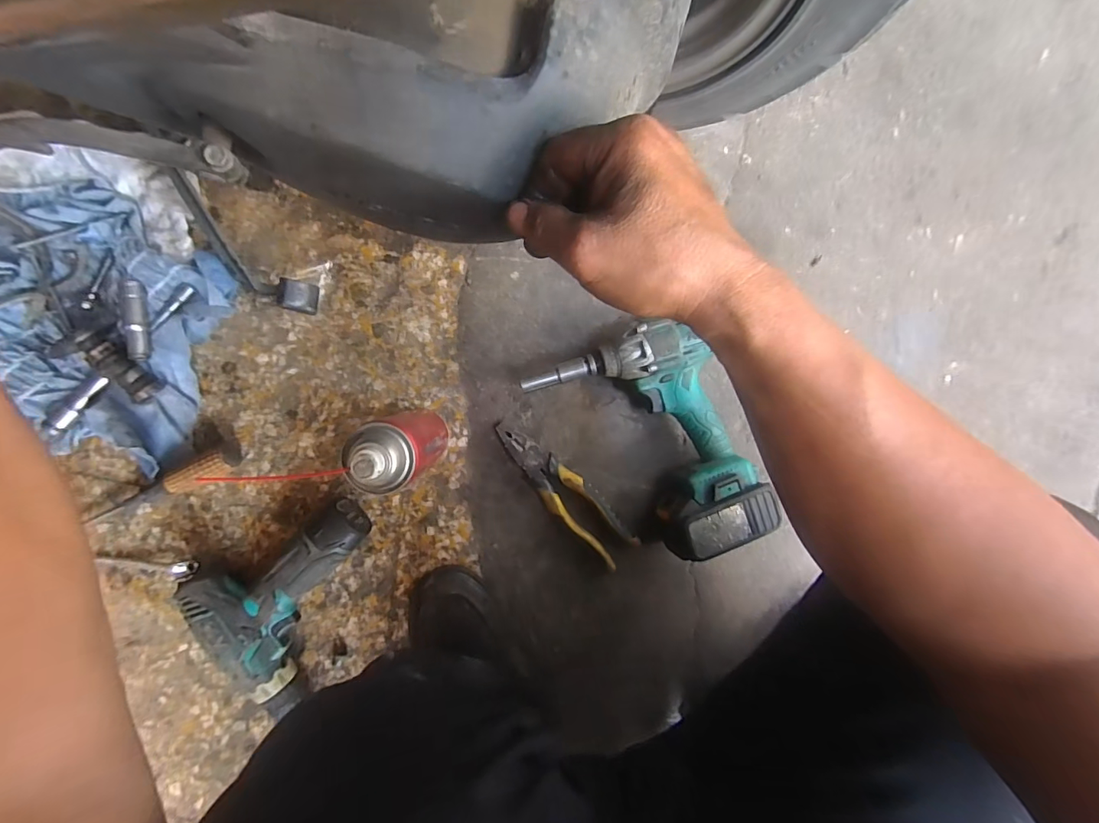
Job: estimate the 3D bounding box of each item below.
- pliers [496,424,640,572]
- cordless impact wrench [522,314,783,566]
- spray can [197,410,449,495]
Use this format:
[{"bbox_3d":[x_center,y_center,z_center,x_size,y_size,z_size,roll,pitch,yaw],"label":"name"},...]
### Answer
[{"bbox_3d":[0.016,0.085,0.512,0.045,0.025,0.188,-41,94,0],"label":"pliers"},{"bbox_3d":[0.107,0.037,0.499,0.180,0.065,0.242,-26,94,-1],"label":"cordless impact wrench"},{"bbox_3d":[-0.134,0.035,0.430,0.064,0.176,0.064,-18,94,-2],"label":"spray can"}]

